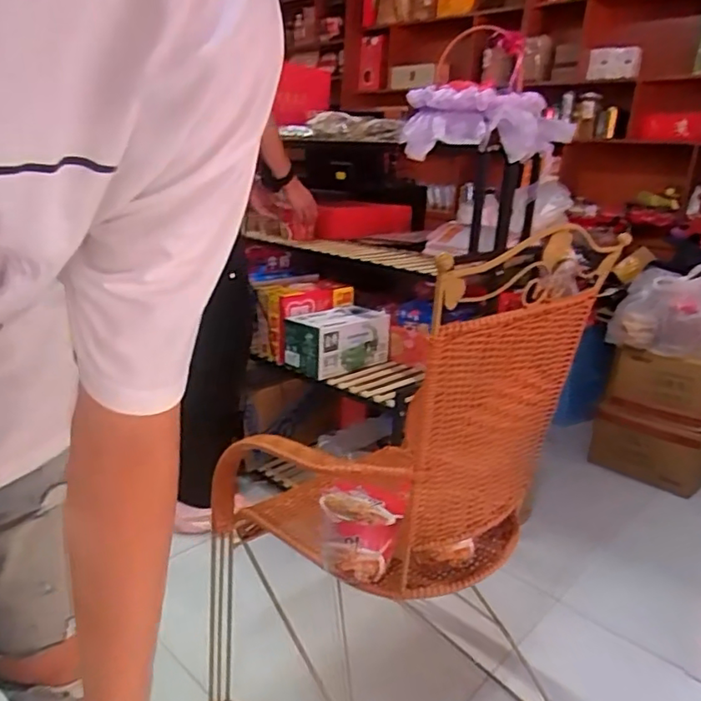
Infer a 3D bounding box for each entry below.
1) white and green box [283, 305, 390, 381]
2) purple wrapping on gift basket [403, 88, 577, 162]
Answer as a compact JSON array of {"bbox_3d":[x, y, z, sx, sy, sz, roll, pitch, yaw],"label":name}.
[{"bbox_3d":[-0.034,-0.031,1.683,0.316,0.151,0.168,-11,23,-38],"label":"white and green box"},{"bbox_3d":[0.314,-0.546,1.395,0.363,0.155,0.213,5,18,4],"label":"purple wrapping on gift basket"}]

